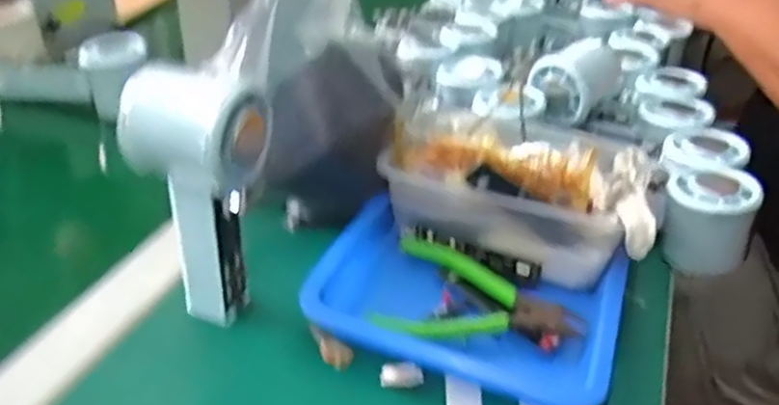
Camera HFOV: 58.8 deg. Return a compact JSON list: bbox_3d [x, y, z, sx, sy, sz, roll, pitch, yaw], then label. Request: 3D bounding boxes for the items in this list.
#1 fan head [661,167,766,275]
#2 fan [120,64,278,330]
[{"bbox_3d":[0.214,0.011,0.466,0.054,0.058,0.057,16,36,23],"label":"fan head"},{"bbox_3d":[-0.100,0.003,0.378,0.071,0.146,0.048,2,32,3],"label":"fan"}]

